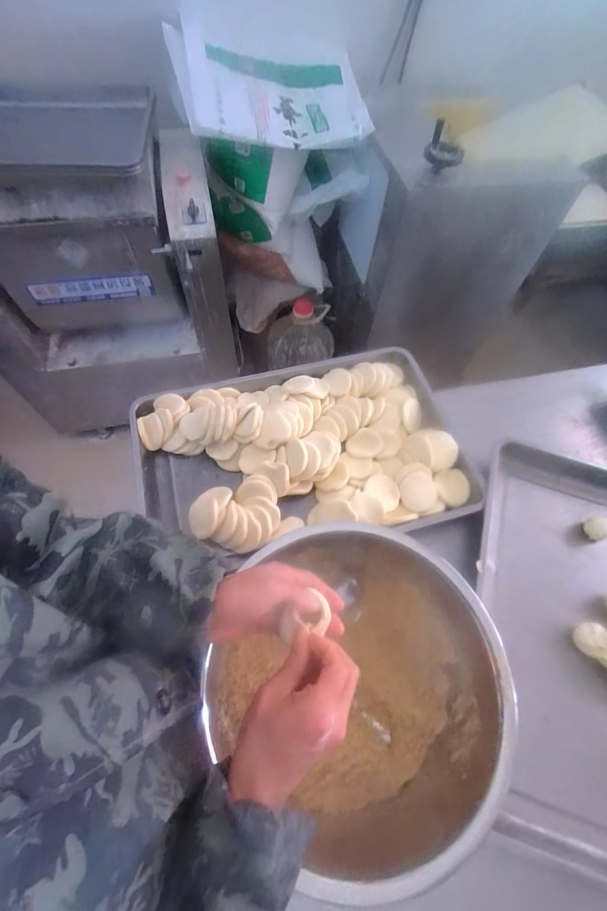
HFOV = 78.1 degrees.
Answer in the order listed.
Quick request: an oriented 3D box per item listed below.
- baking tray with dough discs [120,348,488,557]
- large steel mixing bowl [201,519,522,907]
[{"bbox_3d":[0.003,-0.014,0.707,0.600,0.067,0.385,-12,64,-9],"label":"baking tray with dough discs"},{"bbox_3d":[0.069,0.287,0.501,0.329,0.139,0.355,1,63,-2],"label":"large steel mixing bowl"}]

